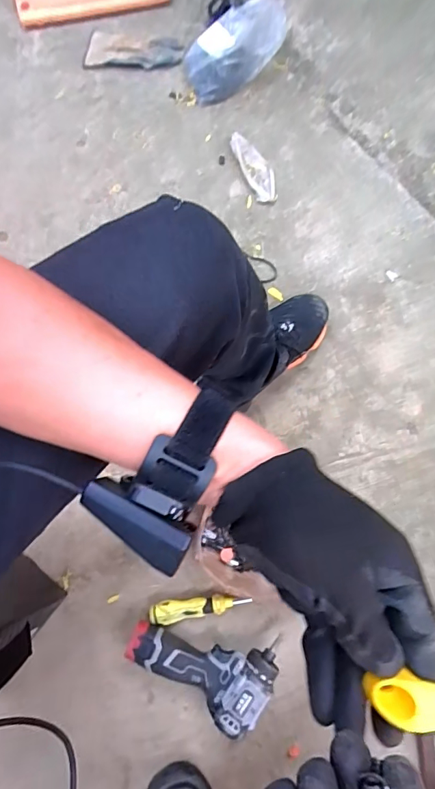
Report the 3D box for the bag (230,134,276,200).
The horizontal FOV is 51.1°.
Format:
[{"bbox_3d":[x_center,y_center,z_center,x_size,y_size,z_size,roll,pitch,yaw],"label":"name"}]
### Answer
[{"bbox_3d":[0.073,-0.451,0.901,0.048,0.018,0.167,-23,76,-7],"label":"bag"}]

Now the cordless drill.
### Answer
[{"bbox_3d":[-0.022,0.393,0.637,0.202,0.059,0.111,7,75,1],"label":"cordless drill"}]

